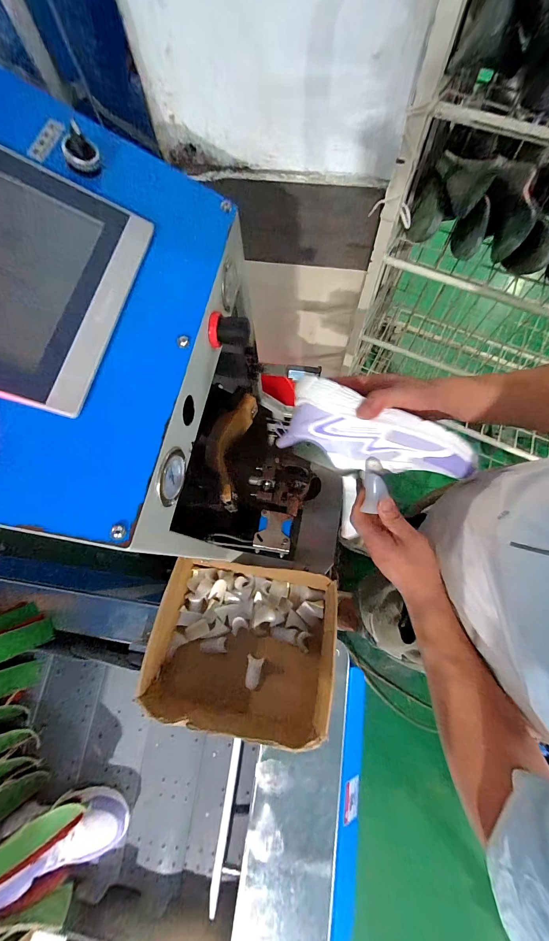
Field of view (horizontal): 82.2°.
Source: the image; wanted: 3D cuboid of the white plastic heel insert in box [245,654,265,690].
[{"bbox_3d":[-0.042,0.393,0.614,0.031,0.017,0.056,12,73,6],"label":"white plastic heel insert in box"}]

